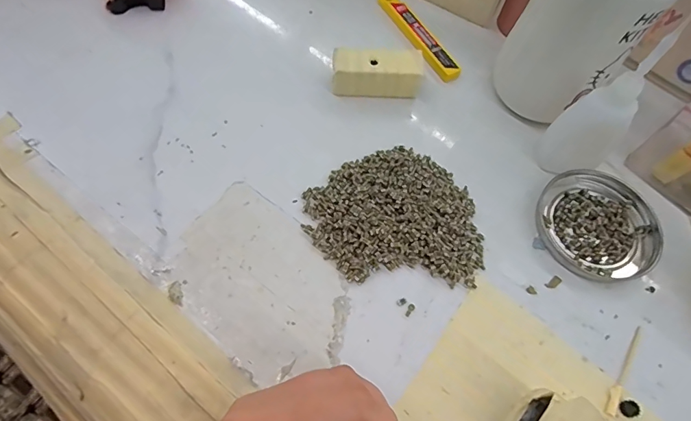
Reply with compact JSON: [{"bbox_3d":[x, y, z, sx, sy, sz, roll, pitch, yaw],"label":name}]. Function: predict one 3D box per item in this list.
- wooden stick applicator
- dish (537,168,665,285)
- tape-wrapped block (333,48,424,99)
[{"bbox_3d":[0.163,0.091,0.255,0.007,0.004,0.059,32,66,12],"label":"wooden stick applicator"},{"bbox_3d":[0.170,0.009,0.295,0.078,0.008,0.077,5,64,-1],"label":"dish"},{"bbox_3d":[0.023,-0.102,0.327,0.064,0.028,0.026,0,64,-4],"label":"tape-wrapped block"}]

